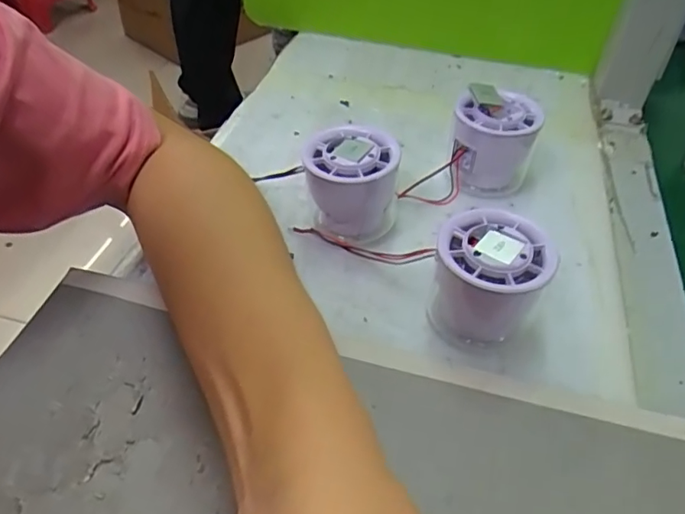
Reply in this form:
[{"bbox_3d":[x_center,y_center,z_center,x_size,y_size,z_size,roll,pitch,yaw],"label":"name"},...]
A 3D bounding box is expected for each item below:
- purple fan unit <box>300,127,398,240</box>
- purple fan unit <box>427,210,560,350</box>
[{"bbox_3d":[0.005,-0.044,0.343,0.057,0.060,0.053,6,45,4],"label":"purple fan unit"},{"bbox_3d":[0.075,0.013,0.287,0.057,0.057,0.053,13,46,11],"label":"purple fan unit"}]

